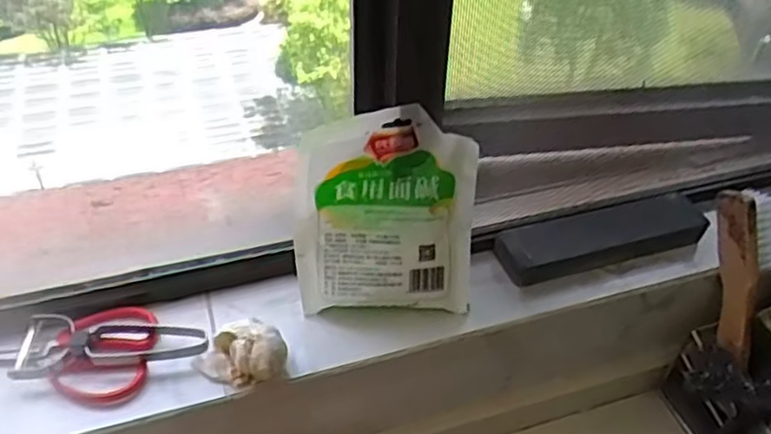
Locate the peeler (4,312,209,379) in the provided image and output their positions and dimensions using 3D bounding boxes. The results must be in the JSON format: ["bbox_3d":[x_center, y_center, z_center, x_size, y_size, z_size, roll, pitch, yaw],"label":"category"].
[{"bbox_3d":[-0.213,0.094,0.545,0.140,0.020,0.053,-8,42,-9],"label":"peeler"}]

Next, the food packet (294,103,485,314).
[{"bbox_3d":[0.002,-0.002,0.550,0.140,0.167,0.033,0,20,-7],"label":"food packet"}]

